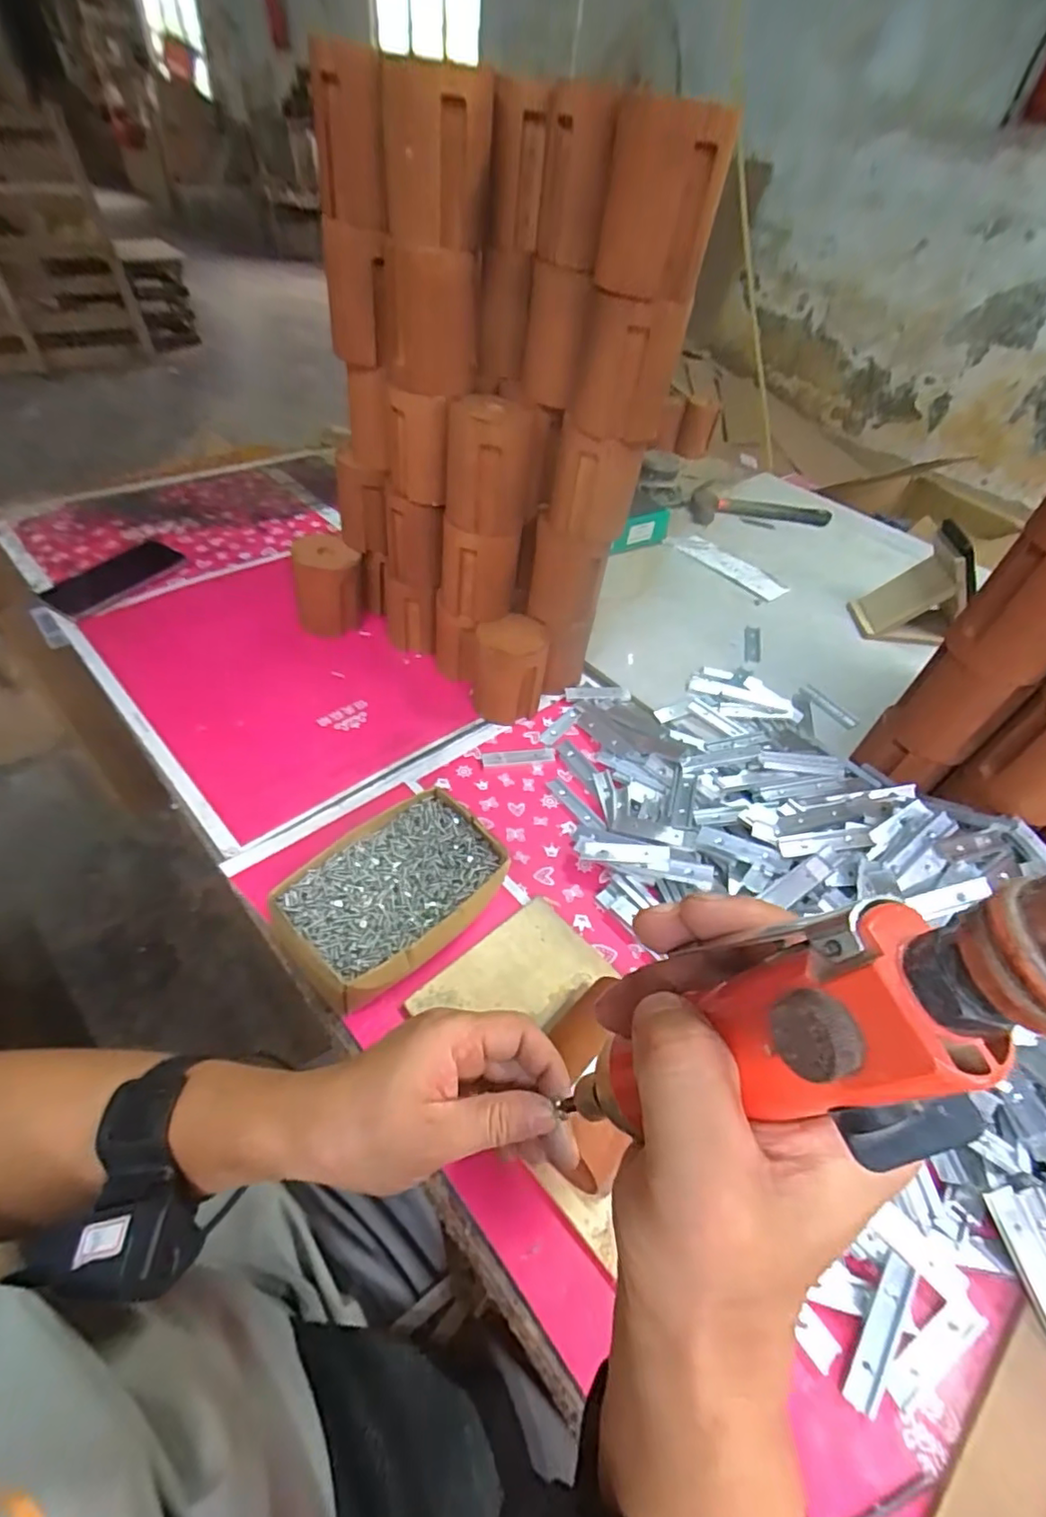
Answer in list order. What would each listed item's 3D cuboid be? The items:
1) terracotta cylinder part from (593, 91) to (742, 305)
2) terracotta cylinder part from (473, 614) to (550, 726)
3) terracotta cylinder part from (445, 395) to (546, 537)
[{"bbox_3d":[0.098,-0.392,0.416,0.080,0.103,0.067,7,48,-1],"label":"terracotta cylinder part"},{"bbox_3d":[-0.016,-0.098,0.670,0.080,0.102,0.074,2,49,-3],"label":"terracotta cylinder part"},{"bbox_3d":[-0.028,-0.286,0.571,0.082,0.104,0.090,14,48,6],"label":"terracotta cylinder part"}]

